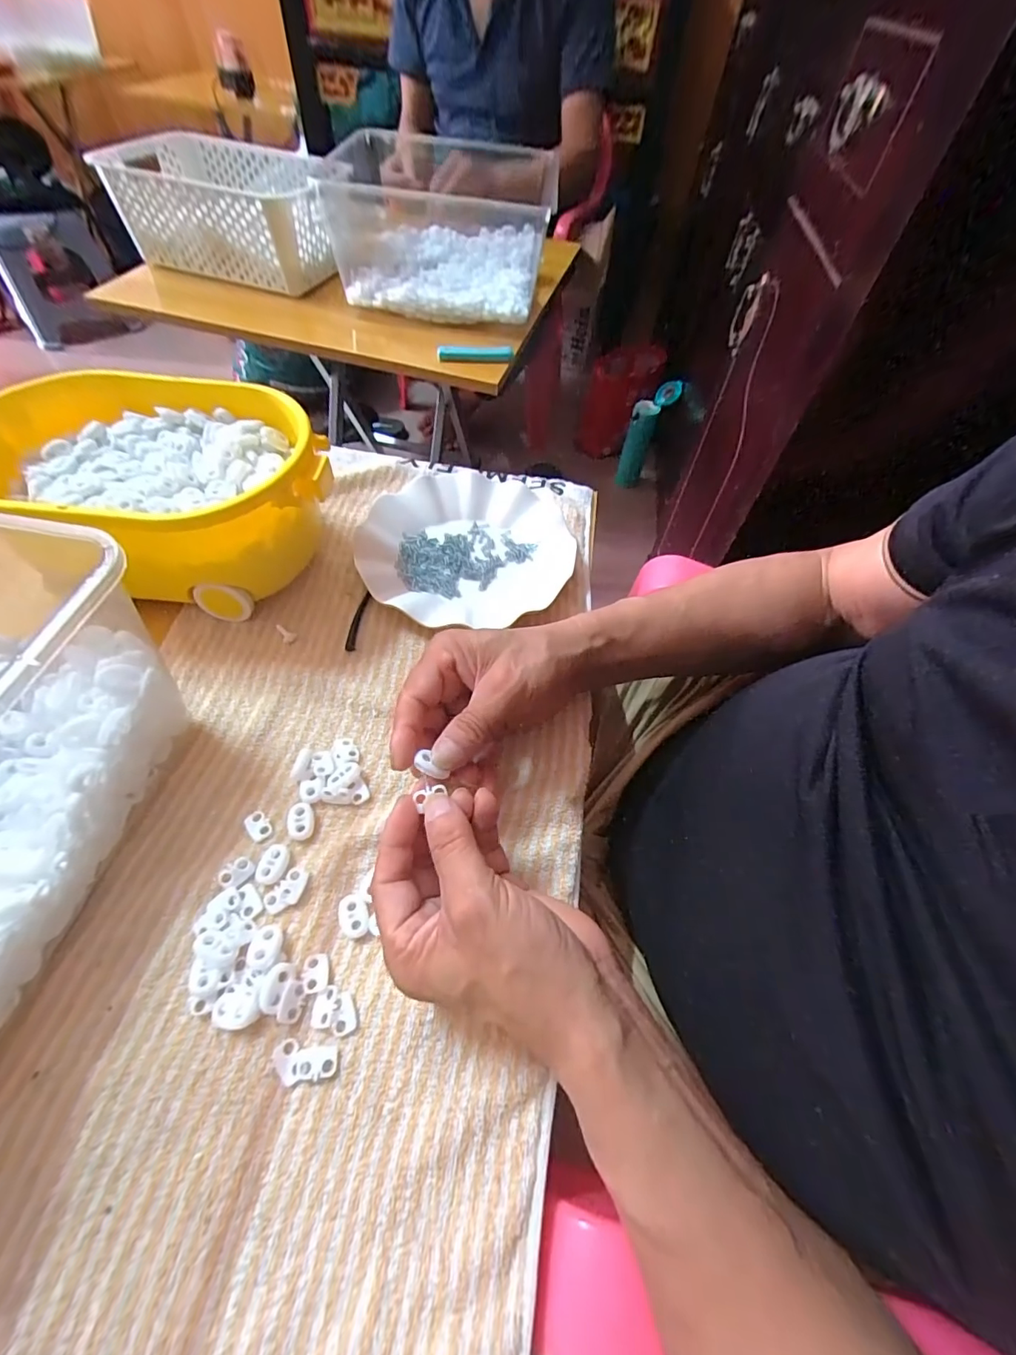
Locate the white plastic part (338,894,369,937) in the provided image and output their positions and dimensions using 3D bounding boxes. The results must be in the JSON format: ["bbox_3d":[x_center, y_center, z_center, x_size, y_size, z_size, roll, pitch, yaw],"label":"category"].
[{"bbox_3d":[-0.087,0.134,0.279,0.015,0.005,0.023,-14,59,-13],"label":"white plastic part"}]

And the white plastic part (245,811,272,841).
[{"bbox_3d":[-0.152,0.090,0.302,0.012,0.004,0.018,-32,65,-23],"label":"white plastic part"}]

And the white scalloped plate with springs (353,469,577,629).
[{"bbox_3d":[-0.036,-0.121,0.439,0.178,0.022,0.164,2,57,-3],"label":"white scalloped plate with springs"}]

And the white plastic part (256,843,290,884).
[{"bbox_3d":[-0.137,0.108,0.289,0.016,0.004,0.022,15,57,6],"label":"white plastic part"}]

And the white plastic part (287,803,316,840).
[{"bbox_3d":[-0.127,0.088,0.304,0.015,0.006,0.023,-9,58,-10],"label":"white plastic part"}]

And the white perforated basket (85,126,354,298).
[{"bbox_3d":[-0.398,-0.688,0.738,0.336,0.108,0.216,21,57,10],"label":"white perforated basket"}]

